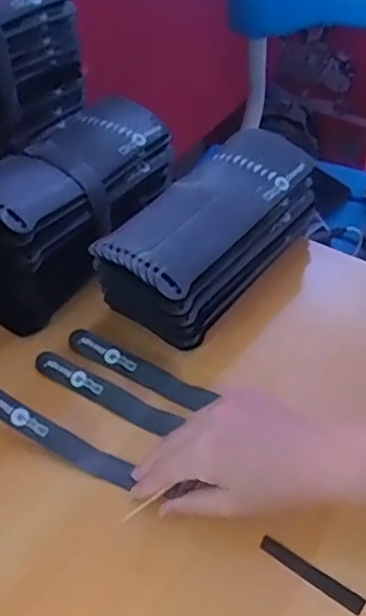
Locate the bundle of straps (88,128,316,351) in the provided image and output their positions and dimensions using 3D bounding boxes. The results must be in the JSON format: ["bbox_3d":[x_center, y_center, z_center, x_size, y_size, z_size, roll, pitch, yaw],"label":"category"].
[{"bbox_3d":[0.025,-0.066,0.541,0.097,0.081,0.213,25,55,25],"label":"bundle of straps"}]

